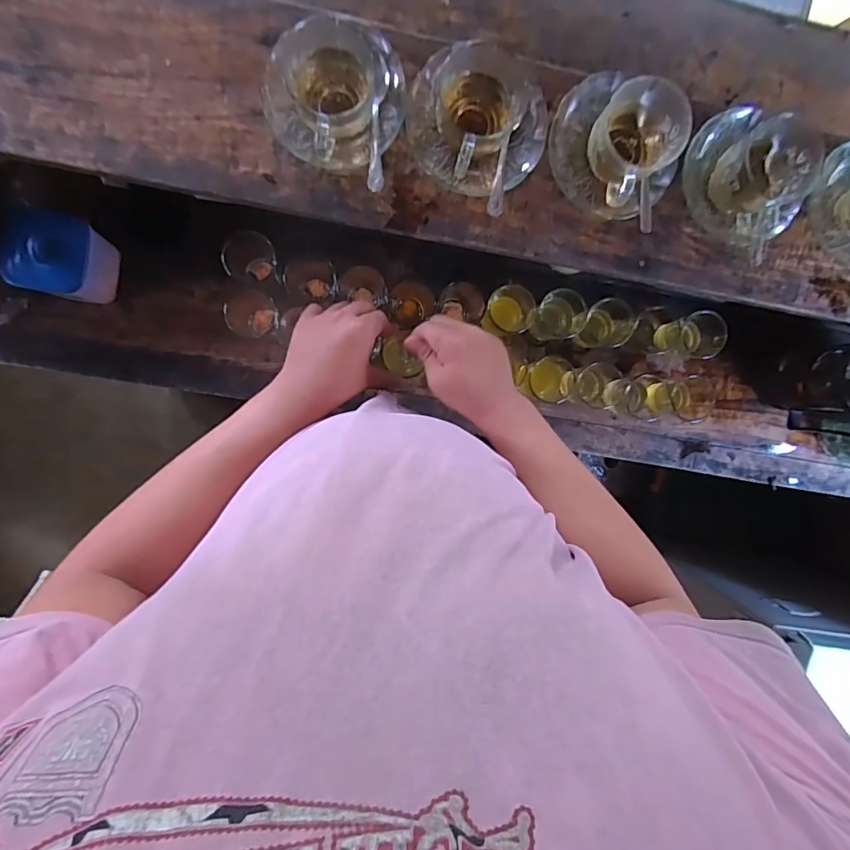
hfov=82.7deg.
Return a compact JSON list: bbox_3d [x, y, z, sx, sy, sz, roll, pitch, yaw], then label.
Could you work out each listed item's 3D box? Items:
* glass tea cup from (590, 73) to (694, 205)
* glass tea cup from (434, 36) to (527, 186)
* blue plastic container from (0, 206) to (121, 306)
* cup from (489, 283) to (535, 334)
[{"bbox_3d":[0.207,-0.281,0.475,0.084,0.064,0.089,-1,96,-5],"label":"glass tea cup"},{"bbox_3d":[0.042,-0.309,0.475,0.094,0.066,0.092,-1,96,-5],"label":"glass tea cup"},{"bbox_3d":[-0.426,-0.197,0.572,0.085,0.094,0.096,12,95,-6],"label":"blue plastic container"},{"bbox_3d":[0.118,-0.166,0.667,0.062,0.060,0.070,20,94,-7],"label":"cup"}]

